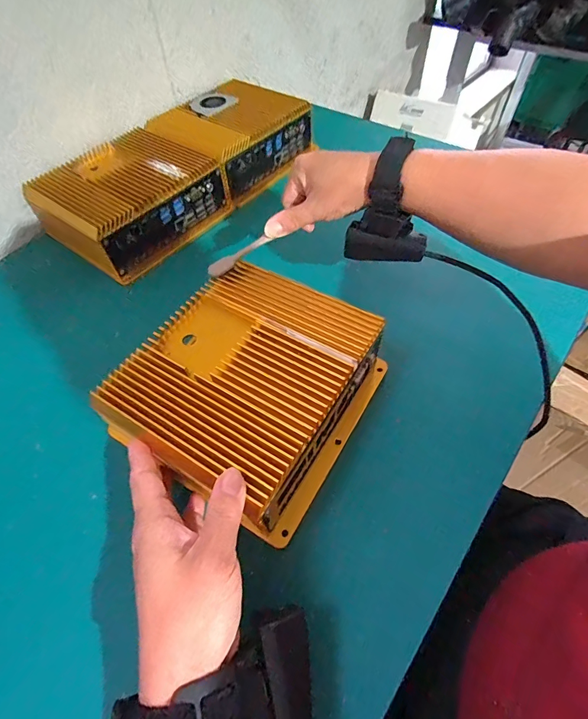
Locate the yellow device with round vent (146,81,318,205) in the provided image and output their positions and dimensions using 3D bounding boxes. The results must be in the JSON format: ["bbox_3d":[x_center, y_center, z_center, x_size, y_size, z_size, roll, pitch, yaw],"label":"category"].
[{"bbox_3d":[-0.089,-0.324,0.565,0.168,0.072,0.189,29,61,21],"label":"yellow device with round vent"}]

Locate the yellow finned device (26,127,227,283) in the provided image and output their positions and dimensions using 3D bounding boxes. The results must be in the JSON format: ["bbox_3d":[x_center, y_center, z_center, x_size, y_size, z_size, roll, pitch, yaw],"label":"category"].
[{"bbox_3d":[-0.205,-0.204,0.484,0.168,0.072,0.195,34,63,23],"label":"yellow finned device"}]

